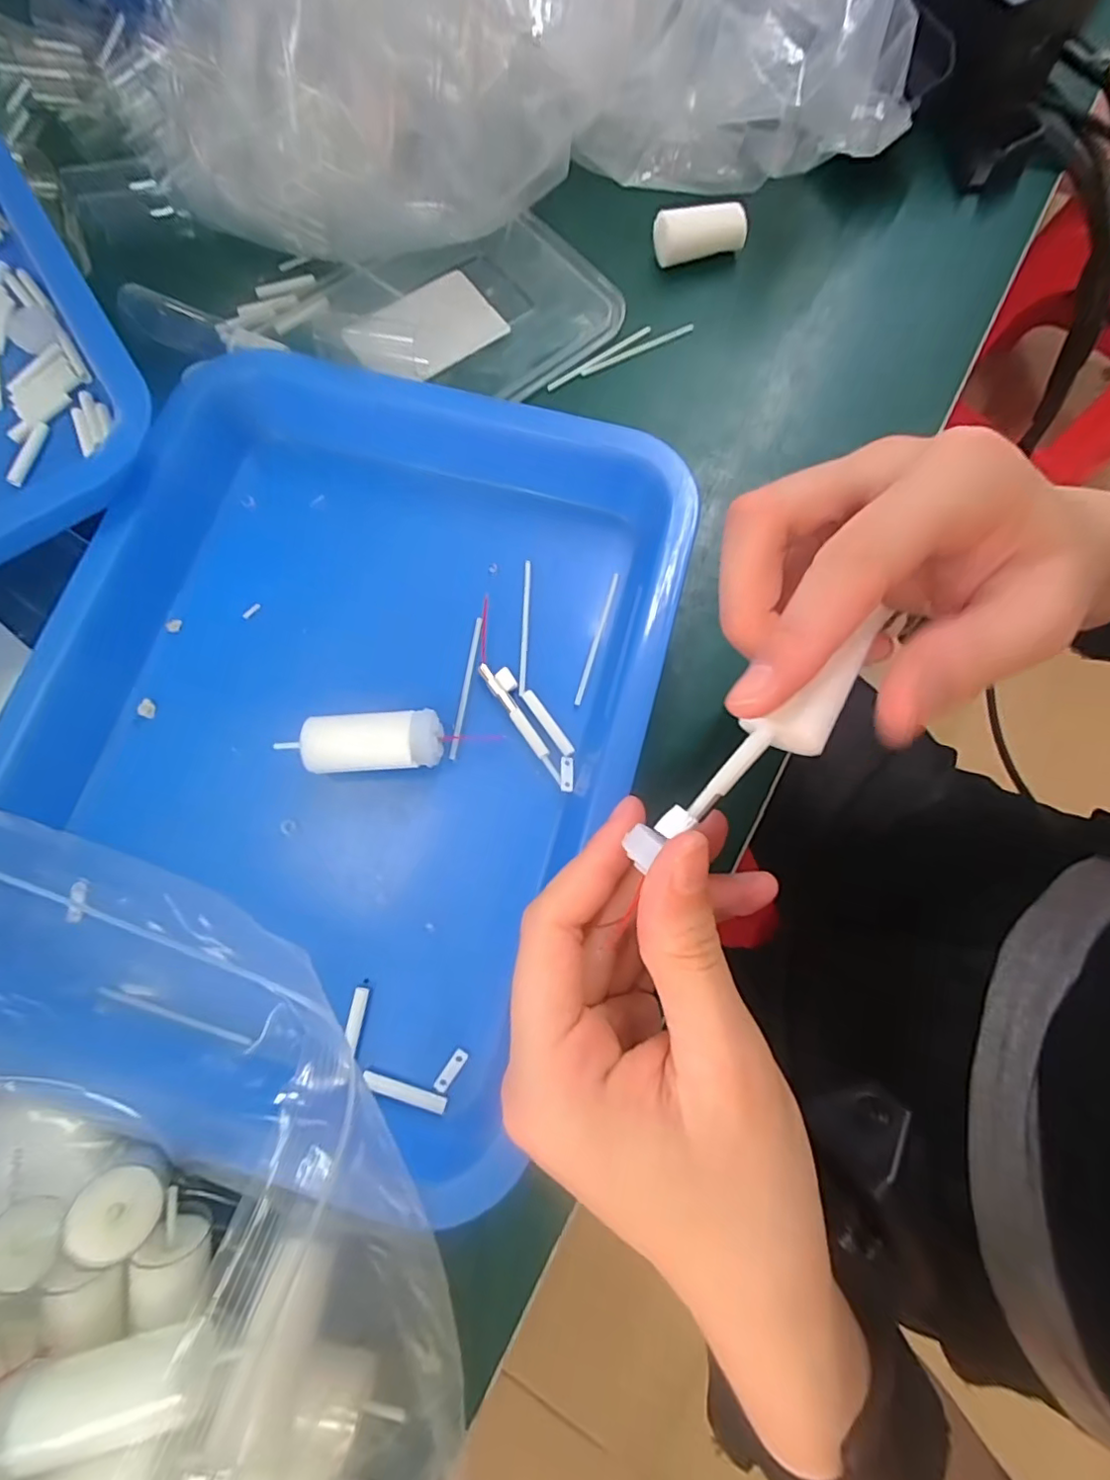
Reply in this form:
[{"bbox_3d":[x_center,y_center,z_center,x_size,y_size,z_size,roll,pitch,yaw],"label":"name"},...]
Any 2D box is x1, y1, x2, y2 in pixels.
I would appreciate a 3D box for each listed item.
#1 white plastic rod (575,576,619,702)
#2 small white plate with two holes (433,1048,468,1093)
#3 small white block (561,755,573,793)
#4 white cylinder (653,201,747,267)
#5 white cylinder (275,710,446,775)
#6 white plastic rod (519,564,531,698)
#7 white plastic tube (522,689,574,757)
[{"bbox_3d":[0.018,-0.042,0.234,0.004,0.004,0.059,16,76,5],"label":"white plastic rod"},{"bbox_3d":[-0.036,0.114,0.196,0.006,0.004,0.014,33,79,10],"label":"small white plate with two holes"},{"bbox_3d":[0.005,0.013,0.219,0.005,0.004,0.014,-1,75,2],"label":"small white block"},{"bbox_3d":[0.073,-0.253,0.284,0.044,0.017,0.014,-8,75,0],"label":"white cylinder"},{"bbox_3d":[-0.071,0.002,0.219,0.055,0.020,0.022,-4,75,1],"label":"white cylinder"},{"bbox_3d":[-0.012,-0.047,0.235,0.004,0.004,0.059,2,75,1],"label":"white plastic rod"},{"bbox_3d":[-0.002,-0.007,0.223,0.006,0.004,0.031,-35,77,-7],"label":"white plastic tube"}]

